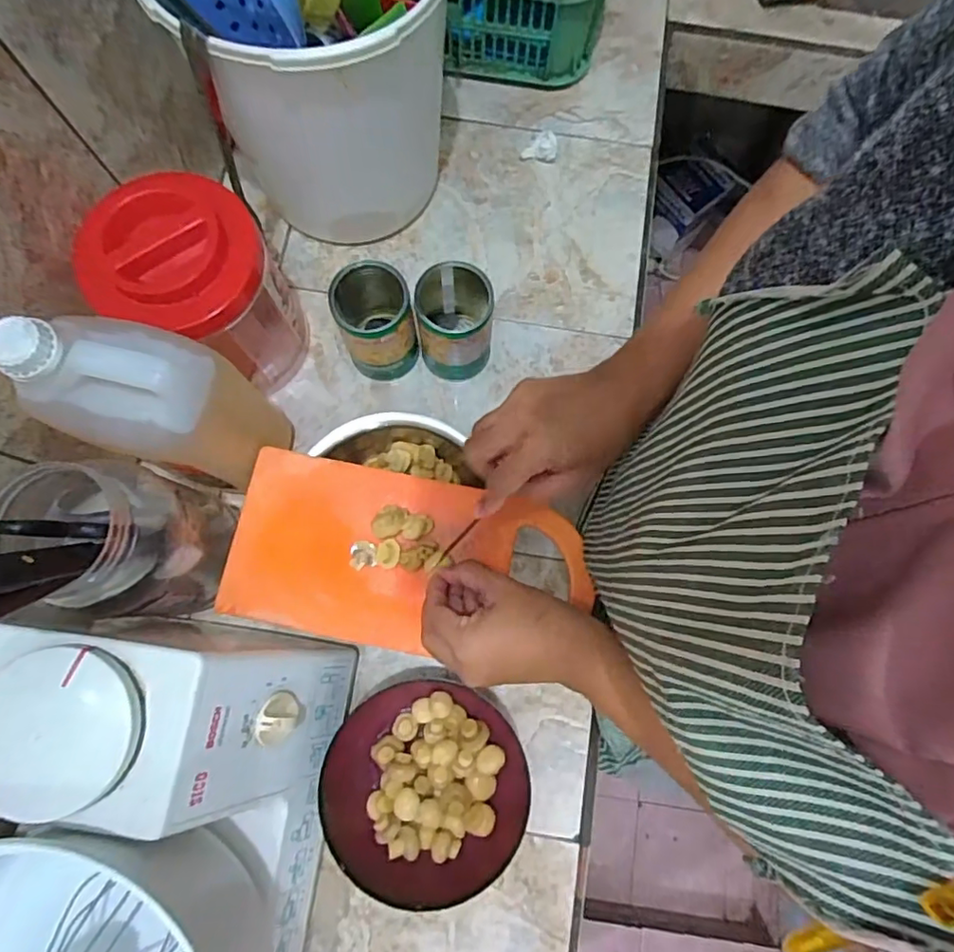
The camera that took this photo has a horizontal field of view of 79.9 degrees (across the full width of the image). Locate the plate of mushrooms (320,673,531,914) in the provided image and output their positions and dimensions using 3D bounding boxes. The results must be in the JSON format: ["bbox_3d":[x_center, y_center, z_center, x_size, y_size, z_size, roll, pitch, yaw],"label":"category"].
[{"bbox_3d":[-0.044,0.261,0.484,0.166,0.079,0.166,0,78,-1],"label":"plate of mushrooms"}]

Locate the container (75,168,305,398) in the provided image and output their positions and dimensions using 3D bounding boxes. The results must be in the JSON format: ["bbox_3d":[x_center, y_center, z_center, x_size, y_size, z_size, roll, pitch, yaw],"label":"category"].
[{"bbox_3d":[-0.245,-0.163,0.523,0.136,0.177,0.126,0,78,-1],"label":"container"}]

